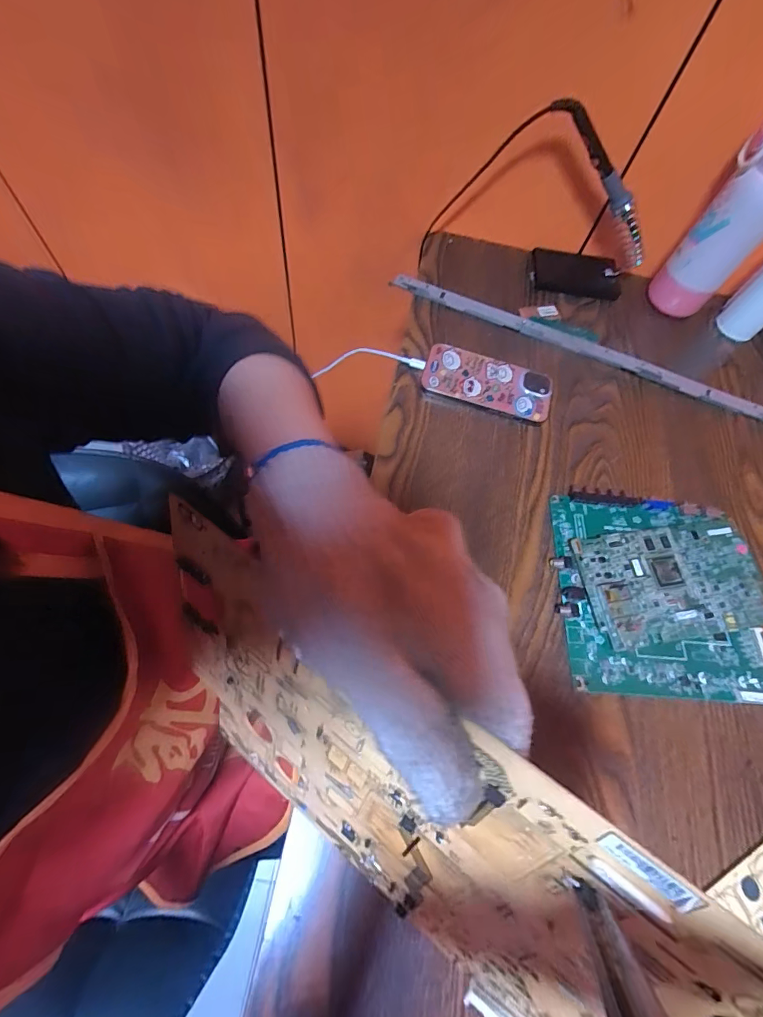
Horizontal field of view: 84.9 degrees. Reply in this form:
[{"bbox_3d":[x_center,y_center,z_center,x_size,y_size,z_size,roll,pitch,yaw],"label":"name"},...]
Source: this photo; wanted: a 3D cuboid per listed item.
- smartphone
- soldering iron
[{"bbox_3d":[0.122,-0.143,0.478,0.145,0.006,0.071,15,74,1],"label":"smartphone"},{"bbox_3d":[0.255,-0.351,0.467,0.033,0.223,0.035,-25,57,37],"label":"soldering iron"}]

